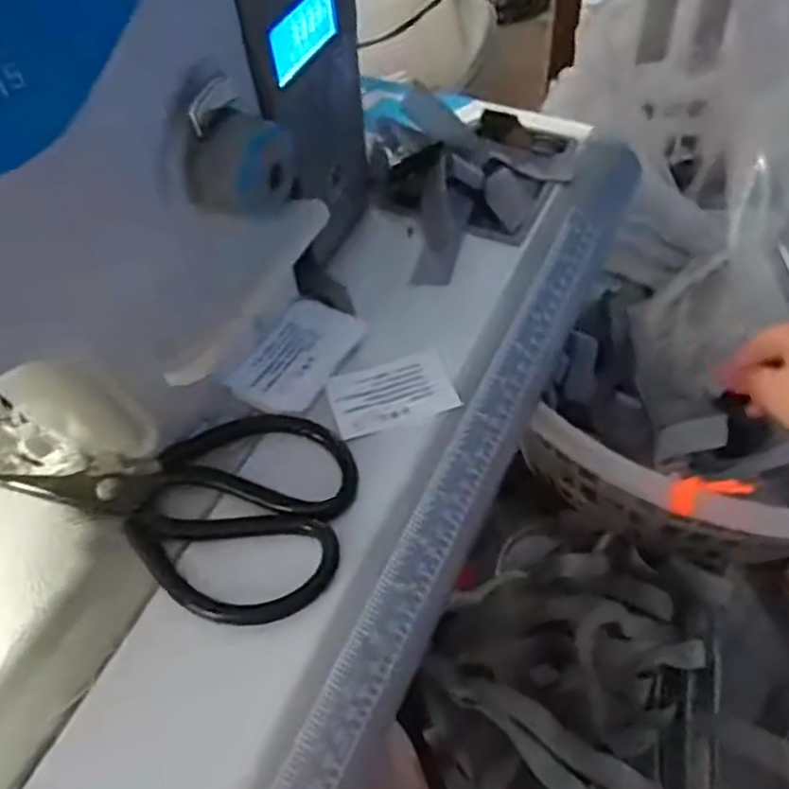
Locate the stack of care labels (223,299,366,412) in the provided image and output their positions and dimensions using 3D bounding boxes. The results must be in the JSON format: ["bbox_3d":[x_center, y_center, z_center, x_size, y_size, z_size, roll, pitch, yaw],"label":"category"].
[{"bbox_3d":[-0.052,-0.022,0.398,0.045,0.011,0.077,27,61,21],"label":"stack of care labels"}]

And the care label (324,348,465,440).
[{"bbox_3d":[-0.001,-0.001,0.385,0.066,0.004,0.041,-16,55,-11],"label":"care label"}]

